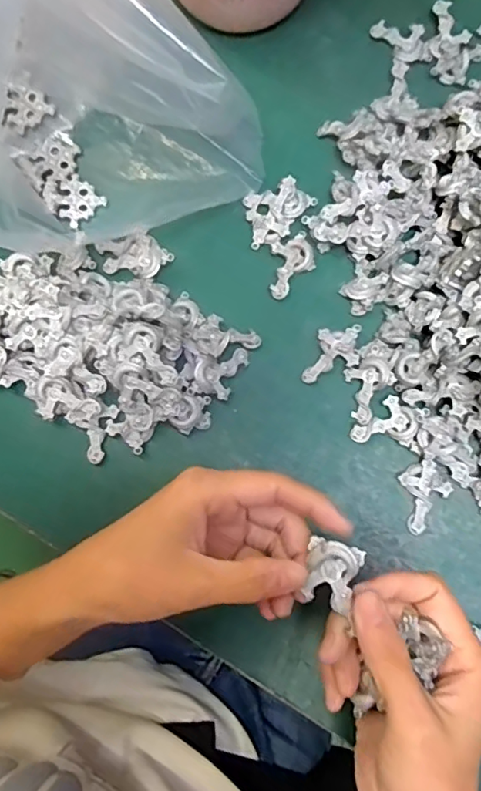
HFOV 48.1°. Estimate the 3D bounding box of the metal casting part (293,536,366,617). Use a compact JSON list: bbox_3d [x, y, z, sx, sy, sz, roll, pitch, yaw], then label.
[{"bbox_3d":[0.042,0.082,0.246,0.023,0.008,0.029,17,76,4],"label":"metal casting part"}]

